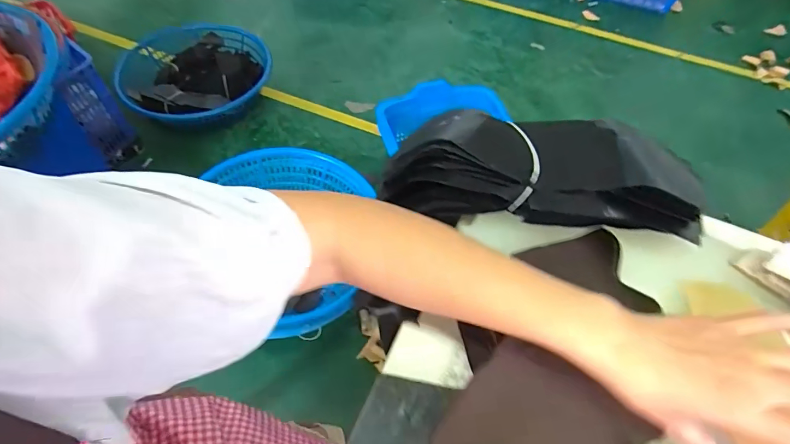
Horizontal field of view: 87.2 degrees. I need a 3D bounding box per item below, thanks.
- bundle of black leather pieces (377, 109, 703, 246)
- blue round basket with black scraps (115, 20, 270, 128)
[{"bbox_3d":[0.144,-0.048,0.398,0.299,0.074,0.096,10,57,3],"label":"bundle of black leather pieces"},{"bbox_3d":[-0.763,-0.566,1.614,0.531,0.167,0.579,2,57,-3],"label":"blue round basket with black scraps"}]

